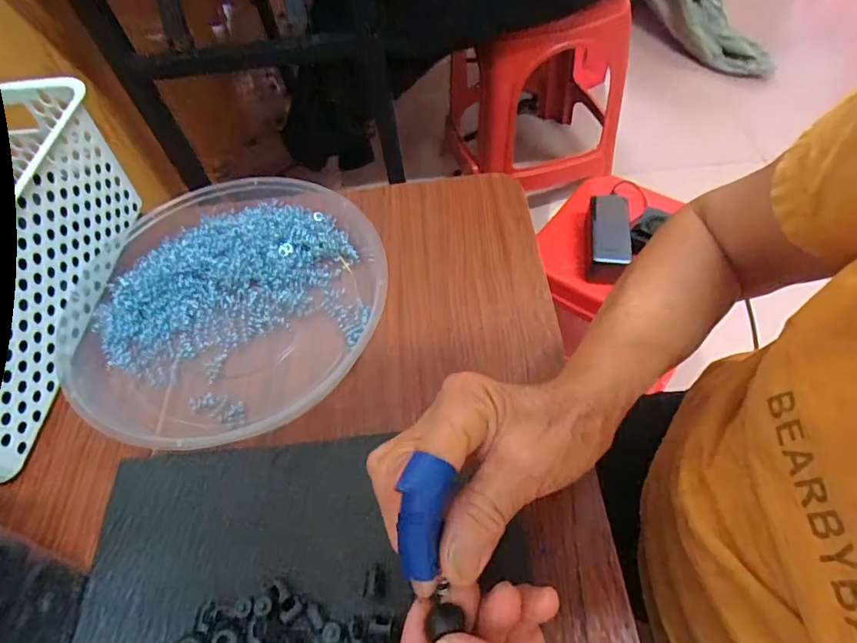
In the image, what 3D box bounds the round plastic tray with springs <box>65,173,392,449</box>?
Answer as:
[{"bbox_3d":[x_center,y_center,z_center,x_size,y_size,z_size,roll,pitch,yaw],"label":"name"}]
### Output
[{"bbox_3d":[-0.153,-0.021,0.373,0.227,0.027,0.232,-2,56,4],"label":"round plastic tray with springs"}]

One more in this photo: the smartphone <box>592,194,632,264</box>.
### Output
[{"bbox_3d":[0.255,-0.133,0.692,0.049,0.009,0.124,7,57,10],"label":"smartphone"}]

